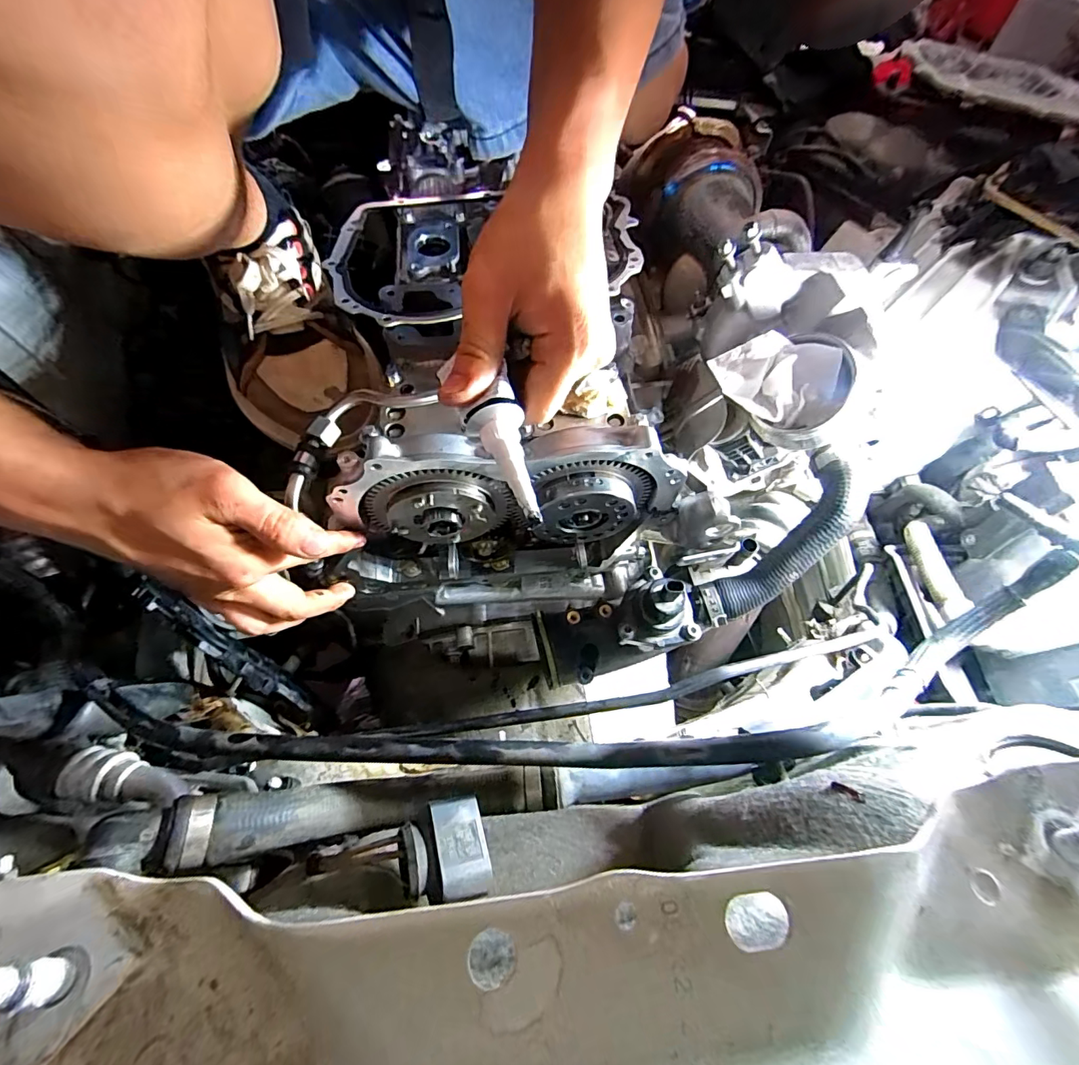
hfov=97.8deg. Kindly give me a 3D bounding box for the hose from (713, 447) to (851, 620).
[{"bbox_3d":[0.179,0.006,0.337,0.041,0.026,0.133,38,102,17],"label":"hose"}]

